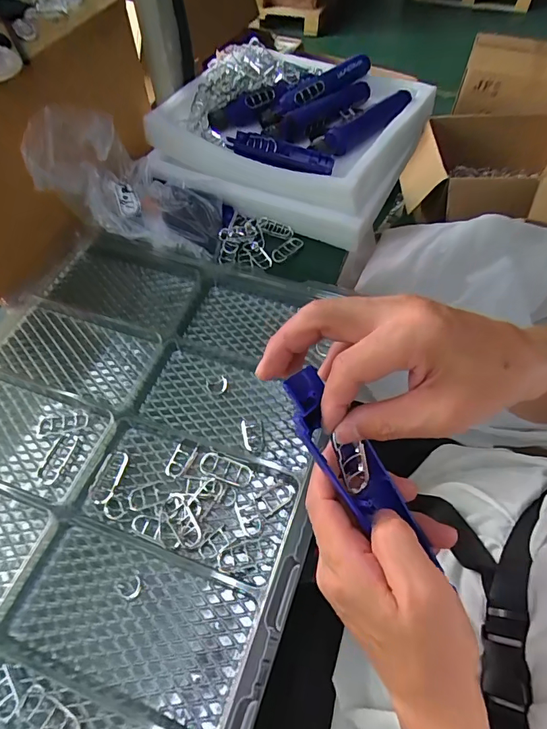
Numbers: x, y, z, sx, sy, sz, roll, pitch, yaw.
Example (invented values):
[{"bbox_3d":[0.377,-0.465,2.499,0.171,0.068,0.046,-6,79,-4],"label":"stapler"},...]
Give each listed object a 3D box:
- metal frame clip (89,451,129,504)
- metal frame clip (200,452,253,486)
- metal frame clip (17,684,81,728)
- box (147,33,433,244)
[{"bbox_3d":[-0.162,0.109,0.418,0.026,0.008,0.052,8,57,7],"label":"metal frame clip"},{"bbox_3d":[-0.047,0.103,0.417,0.052,0.009,0.023,21,70,3],"label":"metal frame clip"},{"bbox_3d":[-0.167,0.263,0.318,0.051,0.004,0.021,24,61,16],"label":"metal frame clip"},{"bbox_3d":[0.028,-0.364,0.650,0.365,0.070,0.306,20,60,14],"label":"box"}]

